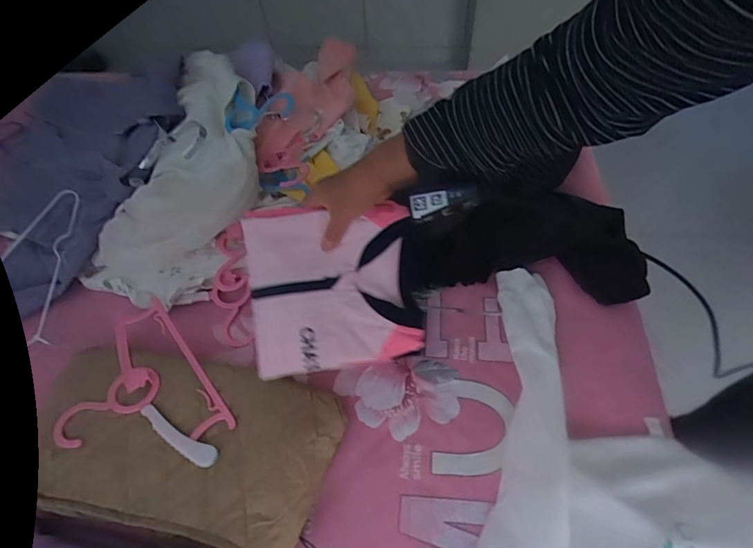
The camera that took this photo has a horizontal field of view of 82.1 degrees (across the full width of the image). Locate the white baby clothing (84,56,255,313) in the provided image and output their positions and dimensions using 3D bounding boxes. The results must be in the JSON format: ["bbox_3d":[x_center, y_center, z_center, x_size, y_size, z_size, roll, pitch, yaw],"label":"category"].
[{"bbox_3d":[-0.285,-0.171,0.670,0.250,0.118,0.433,13,57,11],"label":"white baby clothing"}]

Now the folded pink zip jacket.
[{"bbox_3d":[-0.044,0.013,0.474,0.179,0.022,0.171,-6,87,-13],"label":"folded pink zip jacket"}]

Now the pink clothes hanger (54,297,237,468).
[{"bbox_3d":[-0.272,0.142,0.488,0.153,0.027,0.239,-33,55,-24],"label":"pink clothes hanger"}]

